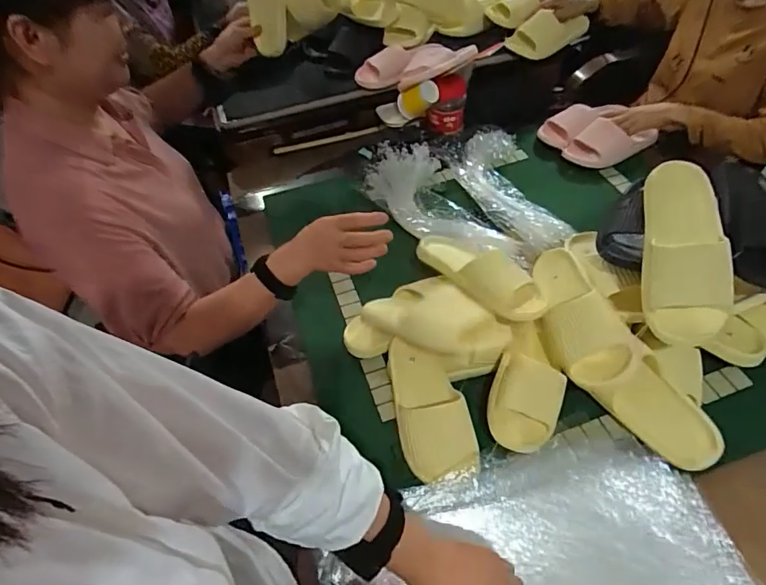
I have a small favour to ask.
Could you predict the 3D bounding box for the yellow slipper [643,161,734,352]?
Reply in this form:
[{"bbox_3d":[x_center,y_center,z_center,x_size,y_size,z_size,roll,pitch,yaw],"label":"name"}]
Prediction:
[{"bbox_3d":[0.405,-0.057,0.626,0.104,0.055,0.246,0,82,5],"label":"yellow slipper"}]

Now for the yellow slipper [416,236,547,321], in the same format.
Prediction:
[{"bbox_3d":[0.151,-0.042,0.773,0.256,0.091,0.086,36,63,28],"label":"yellow slipper"}]

